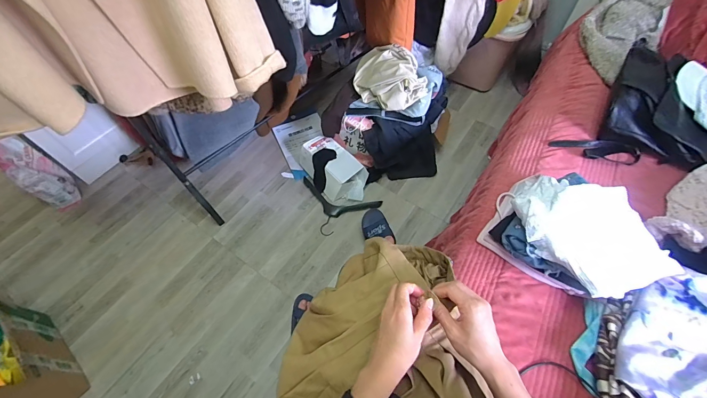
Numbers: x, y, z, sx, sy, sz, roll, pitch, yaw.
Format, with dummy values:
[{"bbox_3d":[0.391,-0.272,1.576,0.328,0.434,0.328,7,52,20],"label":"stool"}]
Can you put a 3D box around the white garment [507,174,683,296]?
[{"bbox_3d":[0.477,0.061,0.674,0.217,0.071,0.287,-23,62,-12],"label":"white garment"}]

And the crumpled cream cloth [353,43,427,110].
[{"bbox_3d":[0.127,-0.474,1.278,0.215,0.156,0.308,-23,62,-12],"label":"crumpled cream cloth"}]

